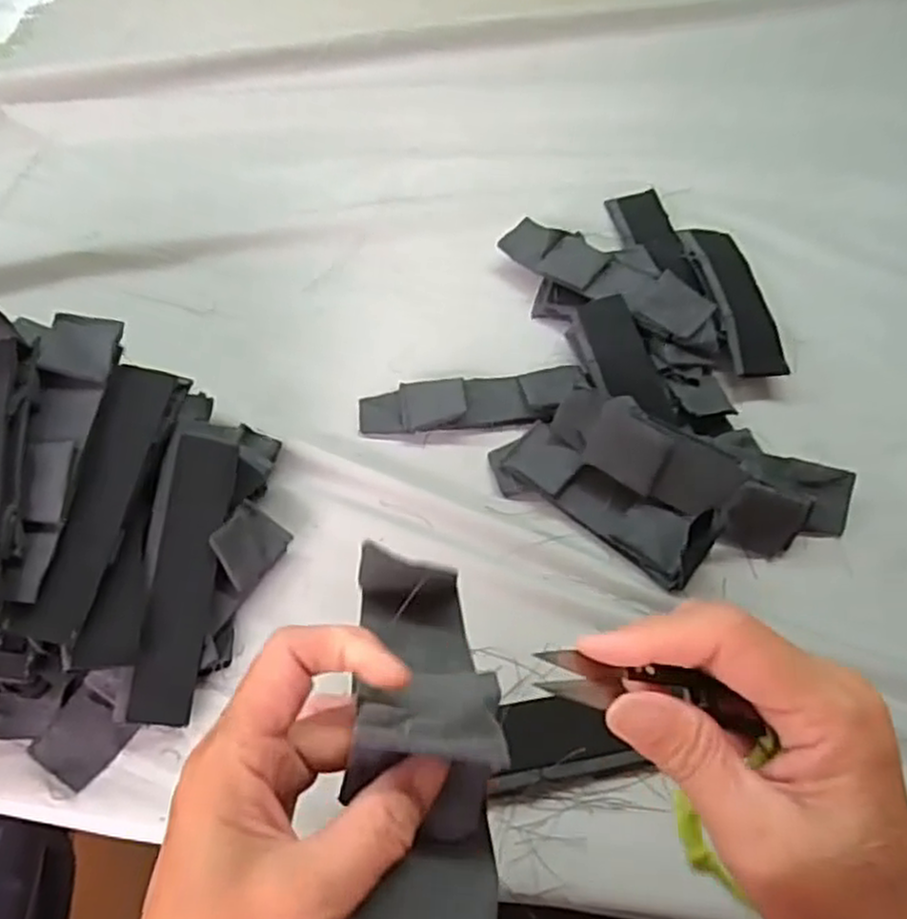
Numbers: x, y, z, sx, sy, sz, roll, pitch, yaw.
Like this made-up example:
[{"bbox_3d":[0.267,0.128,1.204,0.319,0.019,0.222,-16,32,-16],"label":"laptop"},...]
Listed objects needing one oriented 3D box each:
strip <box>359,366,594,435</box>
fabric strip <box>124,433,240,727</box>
[{"bbox_3d":[0.016,-0.045,0.590,0.178,0.025,0.050,-7,56,-3],"label":"strip"},{"bbox_3d":[-0.172,0.073,0.481,0.039,0.011,0.182,14,69,-26],"label":"fabric strip"}]

